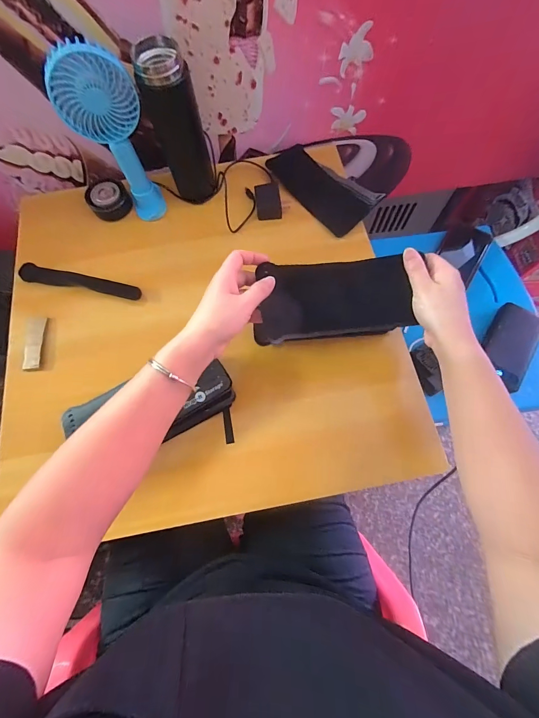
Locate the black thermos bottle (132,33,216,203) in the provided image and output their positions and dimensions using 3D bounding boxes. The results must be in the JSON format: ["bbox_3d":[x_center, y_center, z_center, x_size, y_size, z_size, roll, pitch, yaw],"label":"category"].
[{"bbox_3d":[-0.137,-0.347,0.471,0.072,0.193,0.058,-16,72,-3],"label":"black thermos bottle"}]

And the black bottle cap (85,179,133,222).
[{"bbox_3d":[-0.280,-0.279,0.533,0.066,0.027,0.061,-1,72,2],"label":"black bottle cap"}]

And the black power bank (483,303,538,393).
[{"bbox_3d":[0.412,-0.025,0.518,0.073,0.023,0.147,33,76,12],"label":"black power bank"}]

